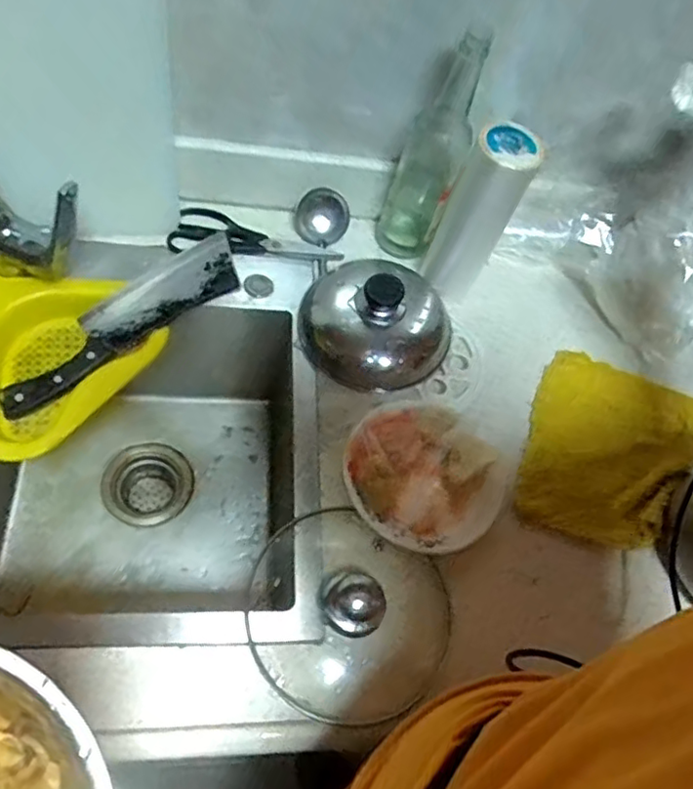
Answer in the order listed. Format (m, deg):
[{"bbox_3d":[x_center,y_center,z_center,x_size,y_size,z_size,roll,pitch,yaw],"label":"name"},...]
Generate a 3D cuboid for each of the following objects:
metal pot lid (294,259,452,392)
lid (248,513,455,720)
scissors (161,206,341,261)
[{"bbox_3d":[0.028,-0.092,0.723,0.173,0.100,0.168,-2,54,2],"label":"metal pot lid"},{"bbox_3d":[-0.002,0.193,0.555,0.176,0.055,0.165,-2,54,2],"label":"lid"},{"bbox_3d":[-0.112,-0.198,0.785,0.209,0.025,0.071,8,53,-10],"label":"scissors"}]

